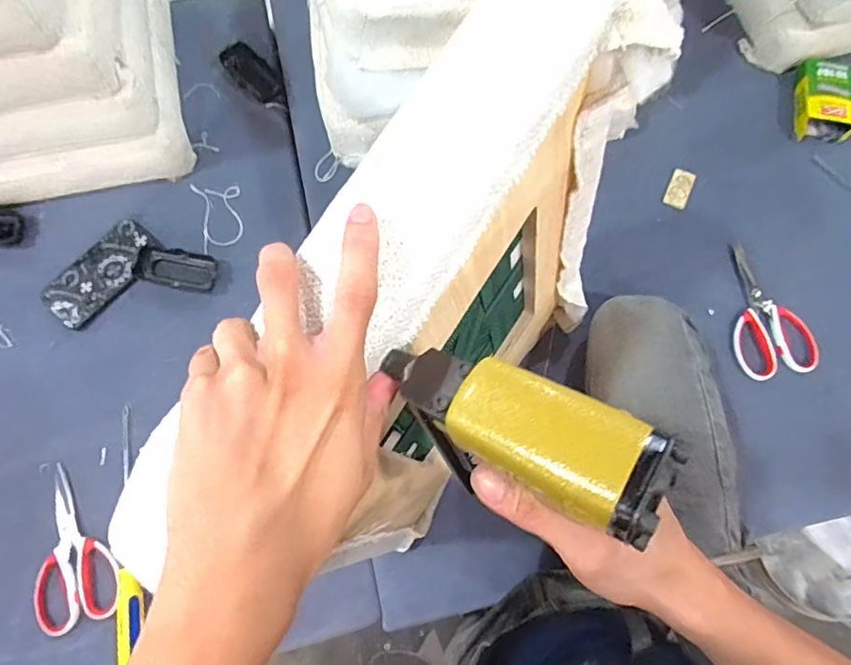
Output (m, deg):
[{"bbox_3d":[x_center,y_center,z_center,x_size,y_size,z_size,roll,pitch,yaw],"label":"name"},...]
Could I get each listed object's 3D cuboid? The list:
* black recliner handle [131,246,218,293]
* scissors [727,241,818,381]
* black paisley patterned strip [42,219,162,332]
[{"bbox_3d":[-0.350,-0.089,0.733,0.113,0.012,0.054,9,75,2],"label":"black recliner handle"},{"bbox_3d":[0.445,-0.024,0.715,0.094,0.027,0.187,-25,76,-7],"label":"scissors"},{"bbox_3d":[-0.454,-0.086,0.736,0.086,0.011,0.162,40,78,10],"label":"black paisley patterned strip"}]

